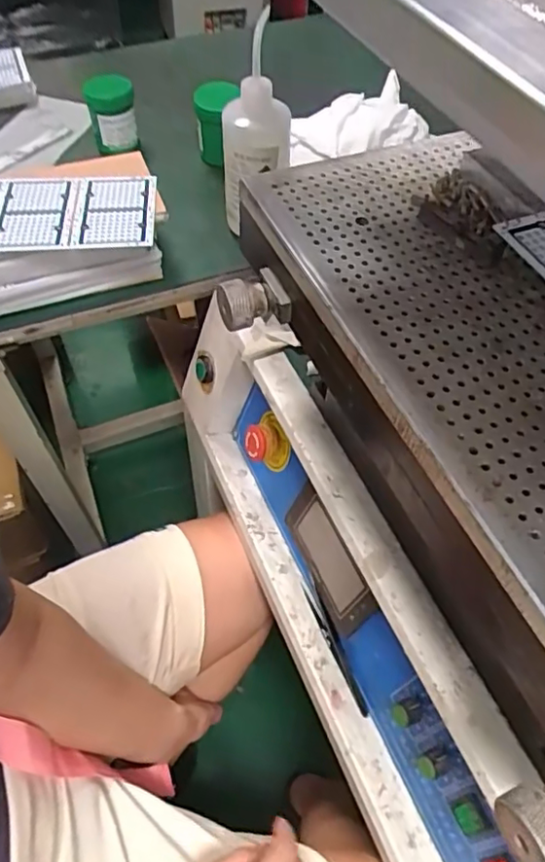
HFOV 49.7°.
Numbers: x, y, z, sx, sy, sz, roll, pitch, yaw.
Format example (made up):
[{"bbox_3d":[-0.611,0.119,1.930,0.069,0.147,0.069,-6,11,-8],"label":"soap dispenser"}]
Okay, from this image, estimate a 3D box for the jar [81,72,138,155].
[{"bbox_3d":[-0.216,-0.426,0.793,0.061,0.077,0.066,1,54,-2],"label":"jar"}]

